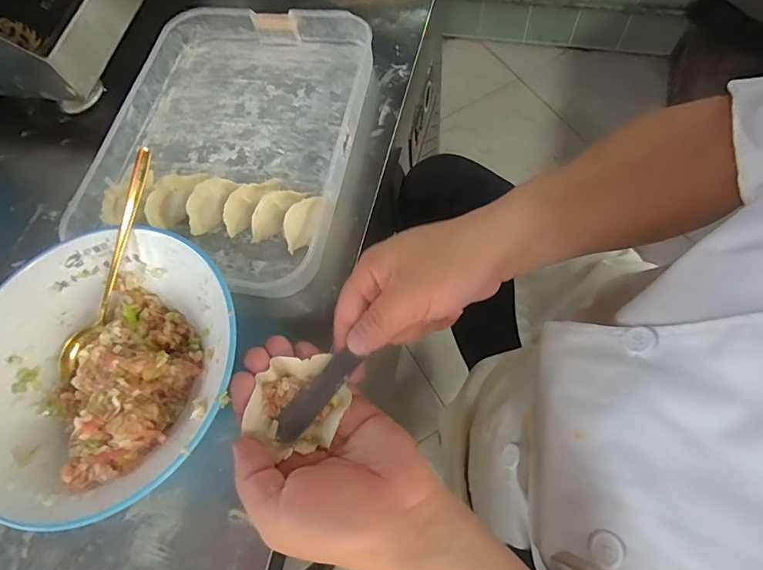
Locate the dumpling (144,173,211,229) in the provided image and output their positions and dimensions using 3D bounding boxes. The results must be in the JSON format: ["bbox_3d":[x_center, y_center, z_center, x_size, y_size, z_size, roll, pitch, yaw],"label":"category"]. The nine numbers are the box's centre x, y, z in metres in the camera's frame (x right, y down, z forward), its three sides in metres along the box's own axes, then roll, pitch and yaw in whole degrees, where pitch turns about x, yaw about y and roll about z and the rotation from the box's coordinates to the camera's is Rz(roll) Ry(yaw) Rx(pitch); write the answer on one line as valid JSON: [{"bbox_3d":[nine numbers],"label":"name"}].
[{"bbox_3d":[-0.181,-0.076,0.384,0.026,0.025,0.060,31,74,17],"label":"dumpling"}]

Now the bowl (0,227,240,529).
[{"bbox_3d":[-0.194,0.059,0.316,0.195,0.070,0.188,-2,68,5],"label":"bowl"}]

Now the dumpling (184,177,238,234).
[{"bbox_3d":[-0.146,-0.067,0.376,0.024,0.032,0.052,32,75,17],"label":"dumpling"}]

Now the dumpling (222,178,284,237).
[{"bbox_3d":[-0.111,-0.068,0.371,0.020,0.029,0.059,33,75,17],"label":"dumpling"}]

